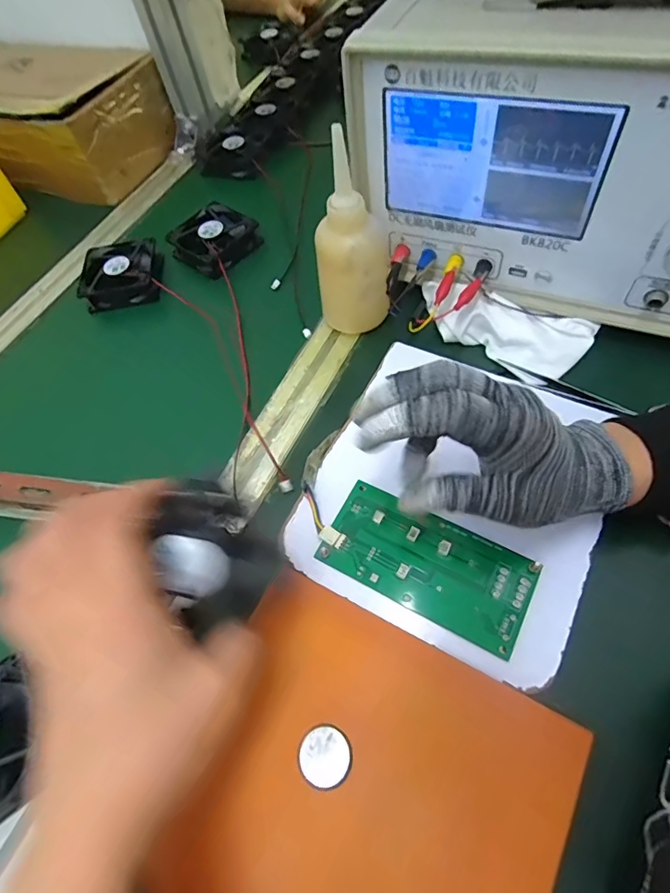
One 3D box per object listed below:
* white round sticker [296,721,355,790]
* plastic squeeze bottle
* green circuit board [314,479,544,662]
[{"bbox_3d":[-0.006,0.171,0.258,0.029,0.006,0.028,-4,60,6],"label":"white round sticker"},{"bbox_3d":[0.014,-0.160,0.388,0.062,0.149,0.051,-5,59,5],"label":"plastic squeeze bottle"},{"bbox_3d":[0.060,0.075,0.310,0.133,0.009,0.064,23,66,20],"label":"green circuit board"}]

